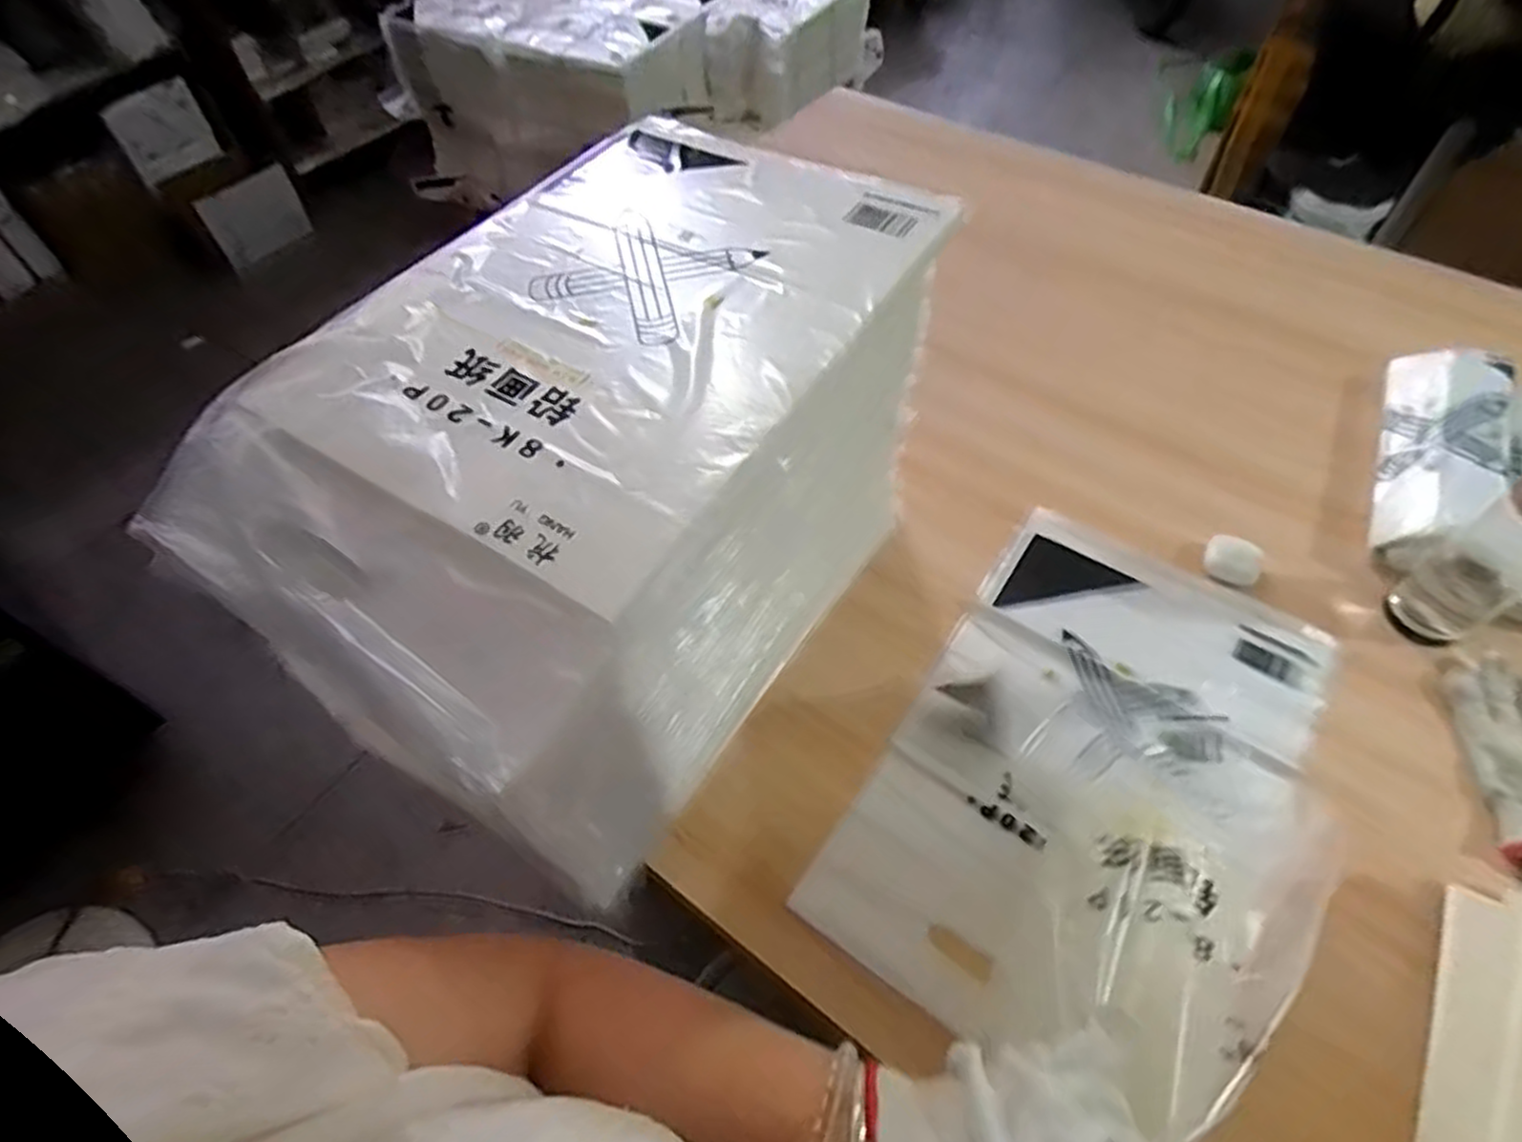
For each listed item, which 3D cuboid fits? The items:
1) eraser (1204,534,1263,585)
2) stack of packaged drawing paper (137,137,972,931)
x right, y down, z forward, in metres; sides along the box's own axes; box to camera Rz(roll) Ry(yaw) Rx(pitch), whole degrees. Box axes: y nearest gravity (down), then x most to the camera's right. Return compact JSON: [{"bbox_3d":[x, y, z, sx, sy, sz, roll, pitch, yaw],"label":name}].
[{"bbox_3d":[0.450,-0.011,0.727,0.047,0.024,0.034,21,59,16],"label":"eraser"},{"bbox_3d":[-0.097,-0.057,0.565,0.267,0.309,0.446,27,61,19],"label":"stack of packaged drawing paper"}]

